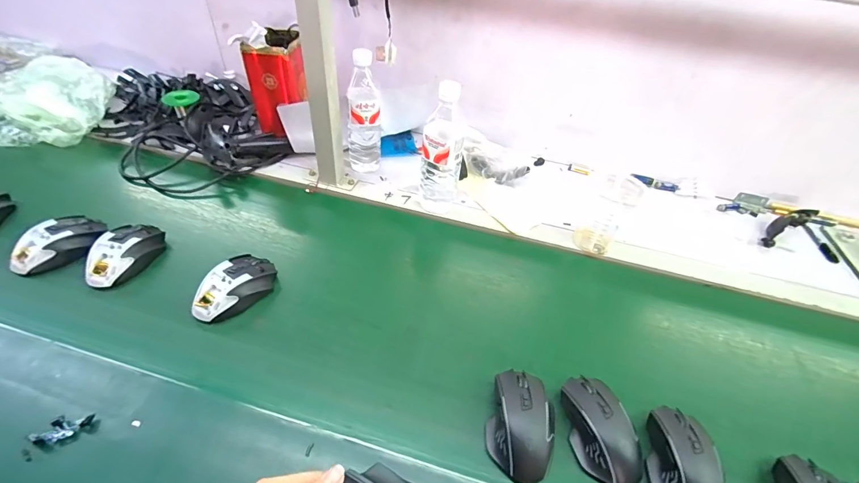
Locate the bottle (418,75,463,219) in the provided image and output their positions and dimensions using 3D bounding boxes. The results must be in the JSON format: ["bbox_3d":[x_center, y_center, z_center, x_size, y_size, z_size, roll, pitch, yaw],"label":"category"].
[{"bbox_3d":[0.022,-0.147,0.658,0.071,0.225,0.062,5,44,-2],"label":"bottle"}]

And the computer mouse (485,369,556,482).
[{"bbox_3d":[0.104,0.201,0.435,0.070,0.033,0.114,14,44,8],"label":"computer mouse"}]

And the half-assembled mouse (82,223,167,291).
[{"bbox_3d":[-0.446,0.017,0.570,0.071,0.047,0.116,15,44,8],"label":"half-assembled mouse"}]

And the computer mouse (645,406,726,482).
[{"bbox_3d":[0.280,0.237,0.418,0.066,0.033,0.115,17,45,11],"label":"computer mouse"}]

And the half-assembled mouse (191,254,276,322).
[{"bbox_3d":[-0.272,0.067,0.544,0.068,0.051,0.118,26,47,19],"label":"half-assembled mouse"}]

